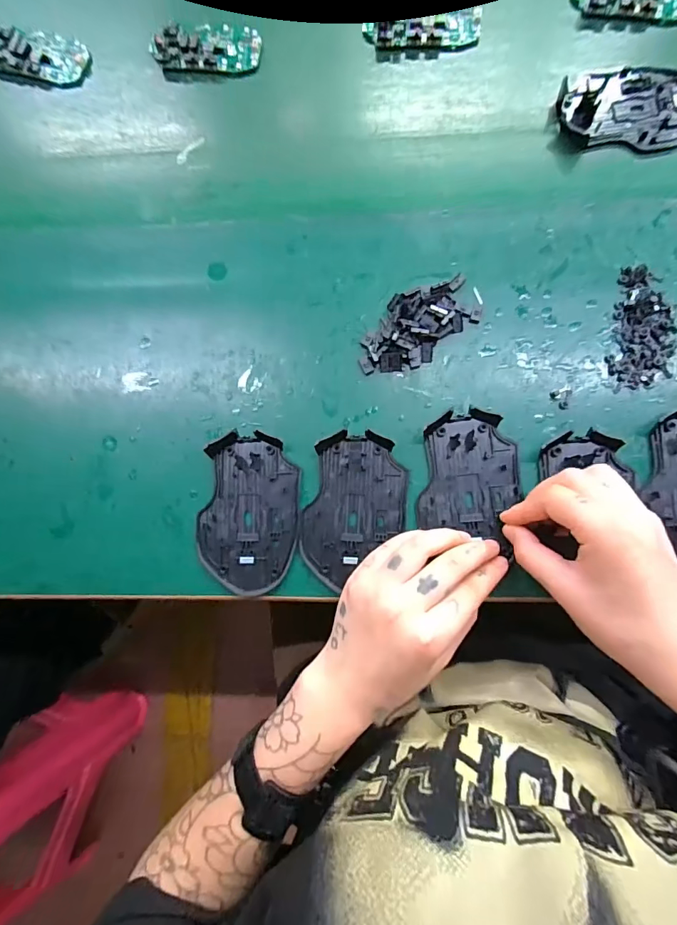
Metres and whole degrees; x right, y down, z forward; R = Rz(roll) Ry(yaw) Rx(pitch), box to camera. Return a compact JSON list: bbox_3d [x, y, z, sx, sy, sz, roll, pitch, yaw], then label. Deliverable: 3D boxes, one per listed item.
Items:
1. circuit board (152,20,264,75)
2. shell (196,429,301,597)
[{"bbox_3d":[-0.116,-0.366,0.385,0.094,0.014,0.042,3,82,4],"label":"circuit board"},{"bbox_3d":[-0.066,0.037,0.324,0.072,0.013,0.113,8,82,5],"label":"shell"}]

